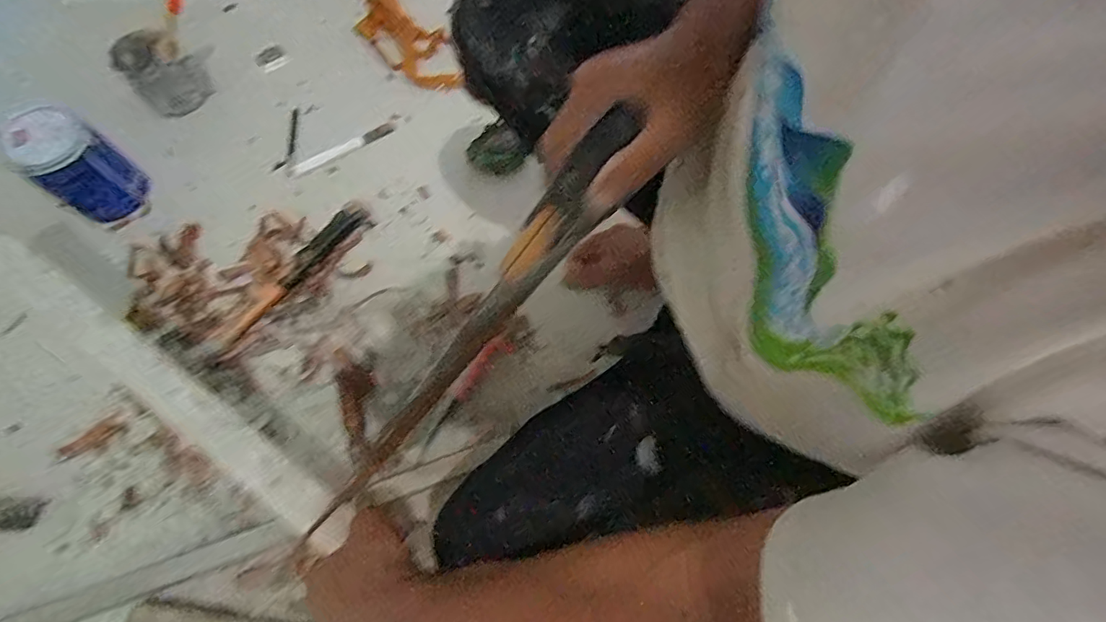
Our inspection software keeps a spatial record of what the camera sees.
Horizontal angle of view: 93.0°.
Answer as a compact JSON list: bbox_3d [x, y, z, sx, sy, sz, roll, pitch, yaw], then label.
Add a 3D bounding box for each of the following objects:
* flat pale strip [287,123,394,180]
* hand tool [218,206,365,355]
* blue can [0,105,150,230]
[{"bbox_3d":[-0.340,-0.257,0.843,0.177,0.005,0.023,-32,72,-14],"label":"flat pale strip"},{"bbox_3d":[-0.371,-0.054,0.746,0.038,0.014,0.263,35,70,12],"label":"hand tool"},{"bbox_3d":[-0.665,-0.199,0.732,0.114,0.131,0.105,30,69,10],"label":"blue can"}]

